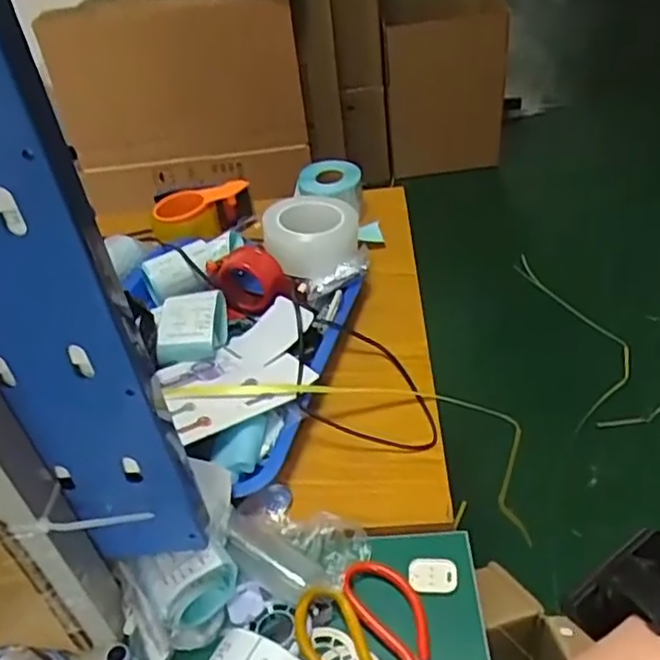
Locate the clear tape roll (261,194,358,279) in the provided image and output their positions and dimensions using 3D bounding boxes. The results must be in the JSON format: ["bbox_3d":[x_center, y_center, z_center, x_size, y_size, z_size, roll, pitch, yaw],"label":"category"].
[{"bbox_3d":[-0.024,-0.122,0.874,0.114,0.057,0.103,-3,41,6],"label":"clear tape roll"}]

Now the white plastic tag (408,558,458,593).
[{"bbox_3d":[0.088,0.209,0.594,0.041,0.005,0.030,-1,42,7],"label":"white plastic tag"}]

